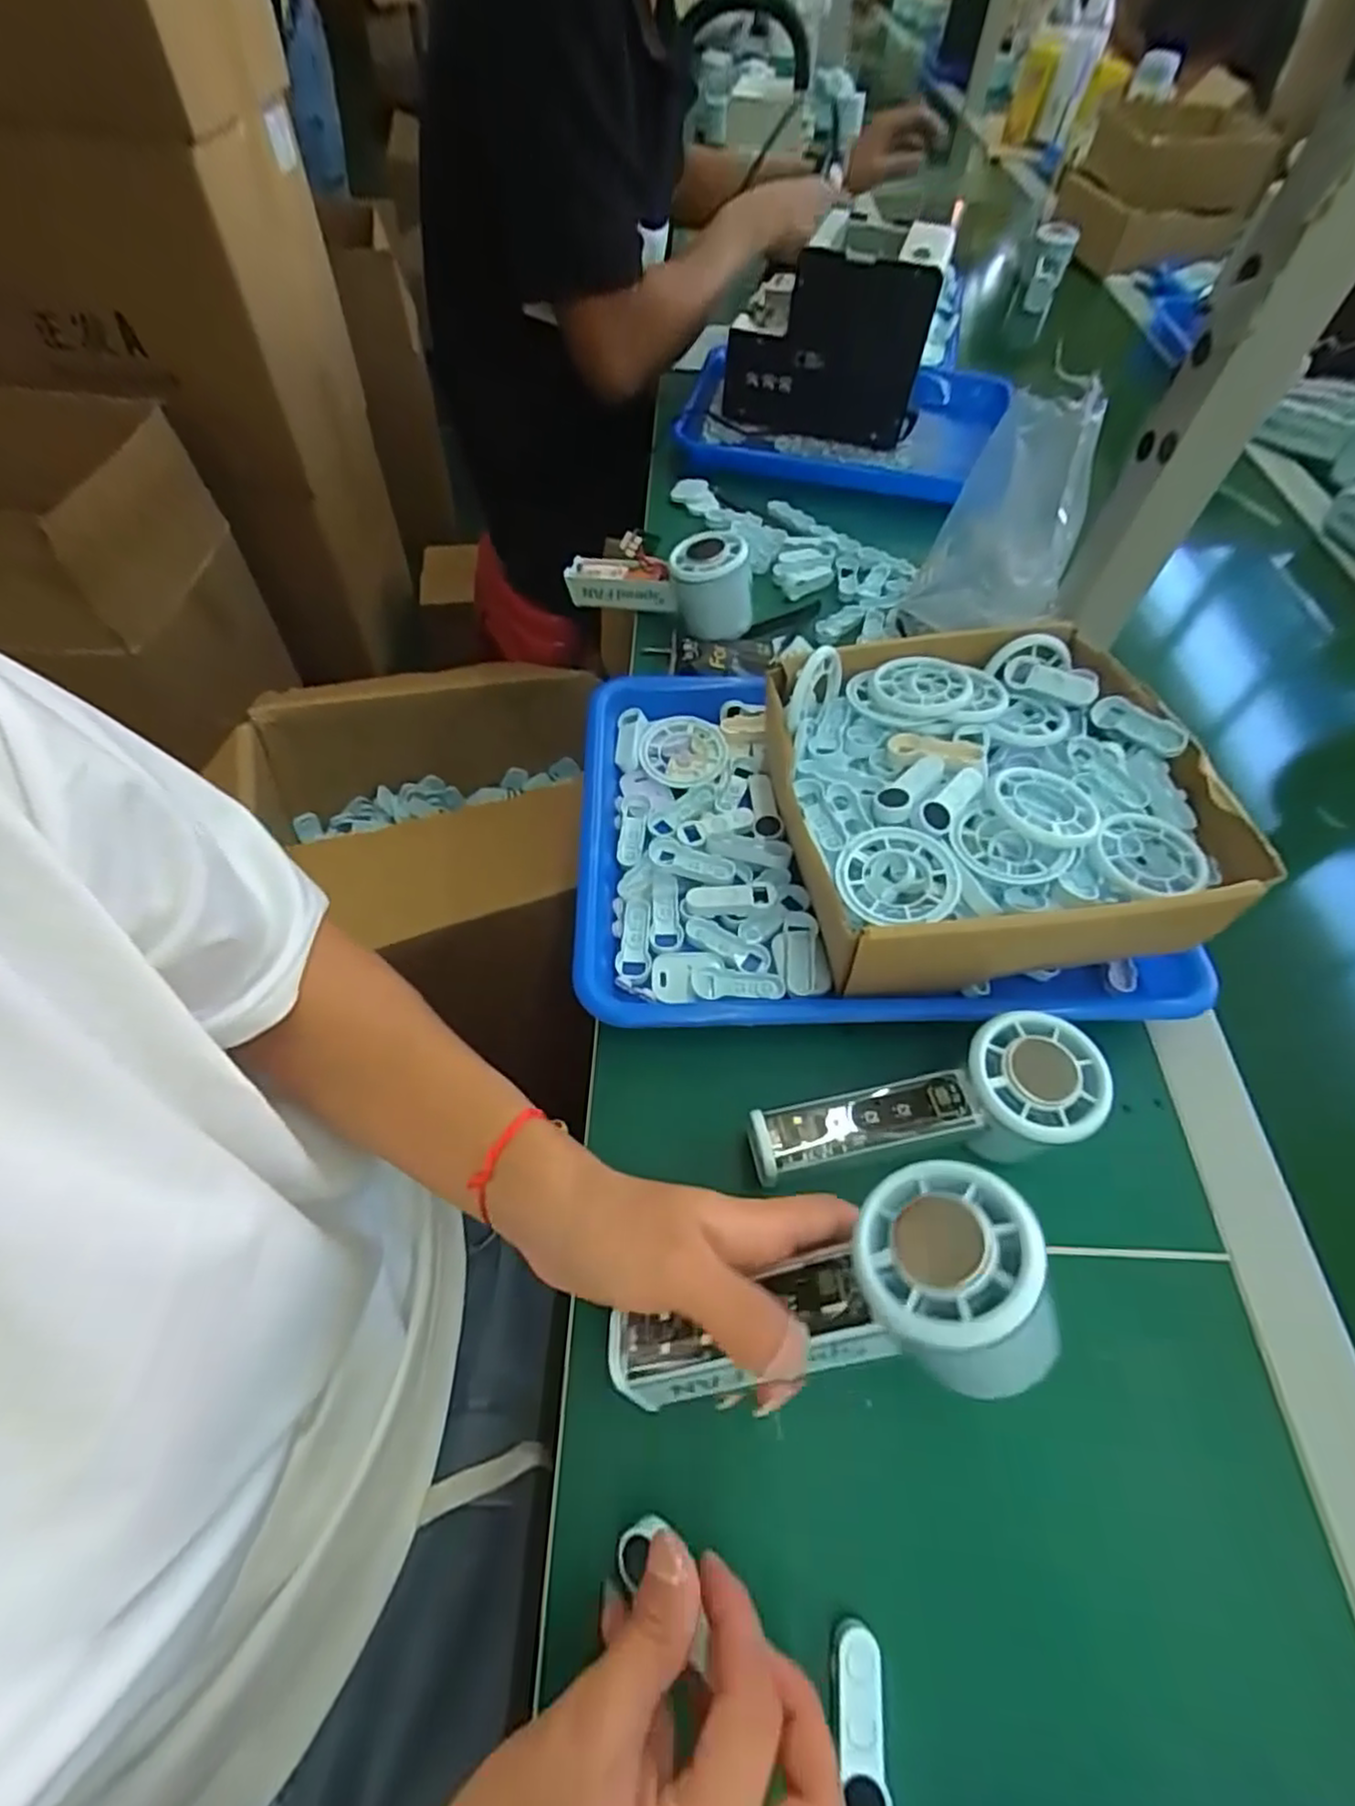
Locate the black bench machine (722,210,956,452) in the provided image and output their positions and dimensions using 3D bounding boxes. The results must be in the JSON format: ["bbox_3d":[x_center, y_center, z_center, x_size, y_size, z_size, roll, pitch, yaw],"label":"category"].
[{"bbox_3d":[0.147,-0.558,0.695,0.184,0.159,0.122,11,57,4],"label":"black bench machine"}]

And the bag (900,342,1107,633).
[{"bbox_3d":[0.210,-0.248,0.456,0.072,0.139,0.143,12,57,5],"label":"bag"}]

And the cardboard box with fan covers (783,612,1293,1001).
[{"bbox_3d":[0.168,-0.054,0.393,0.215,0.085,0.199,-1,57,-4],"label":"cardboard box with fan covers"}]

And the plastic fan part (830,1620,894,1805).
[{"bbox_3d":[0.060,0.274,0.232,0.017,0.010,0.050,3,57,-1],"label":"plastic fan part"}]

